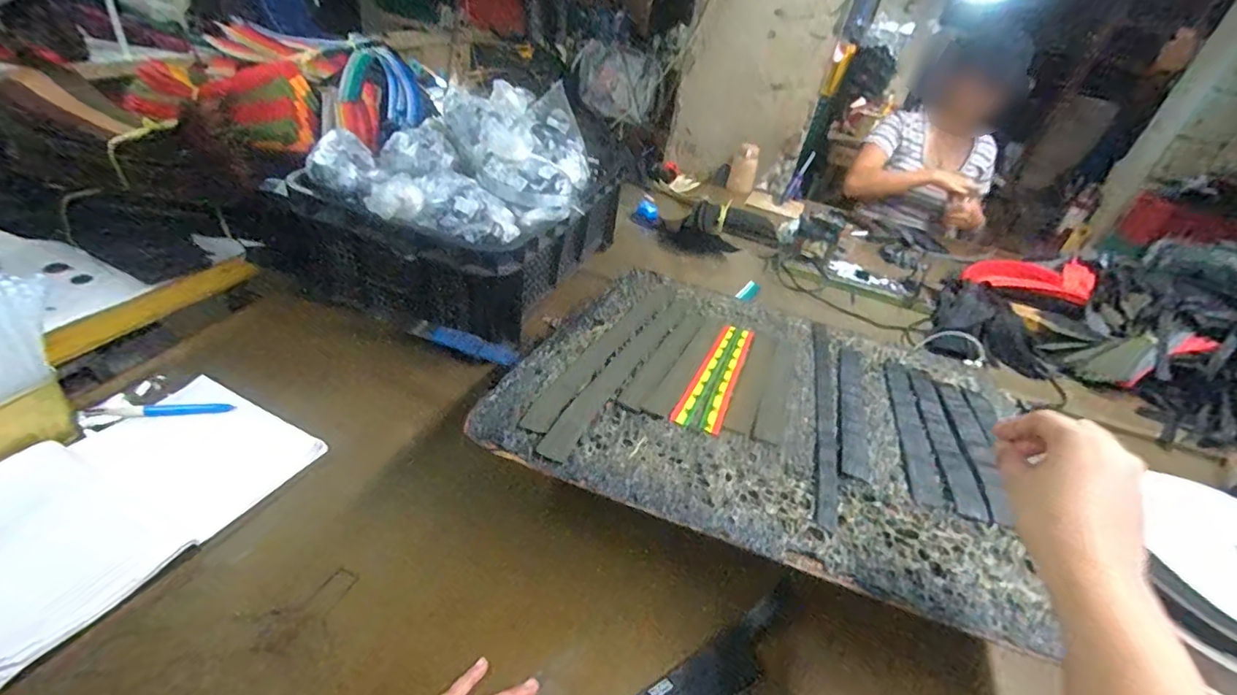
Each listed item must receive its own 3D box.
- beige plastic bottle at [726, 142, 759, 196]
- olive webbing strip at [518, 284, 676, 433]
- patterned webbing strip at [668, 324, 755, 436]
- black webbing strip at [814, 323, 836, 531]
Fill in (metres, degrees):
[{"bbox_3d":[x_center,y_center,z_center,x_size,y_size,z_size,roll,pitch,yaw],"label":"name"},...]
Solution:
[{"bbox_3d":[0.402,-0.567,1.701,0.085,0.157,0.062,15,34,6],"label":"beige plastic bottle"},{"bbox_3d":[-0.001,-0.013,0.681,0.035,0.009,0.444,19,29,15],"label":"olive webbing strip"},{"bbox_3d":[0.122,0.026,0.641,0.049,0.004,0.271,18,29,14],"label":"patterned webbing strip"},{"bbox_3d":[0.241,0.055,0.622,0.019,0.005,0.449,17,28,12],"label":"black webbing strip"}]

